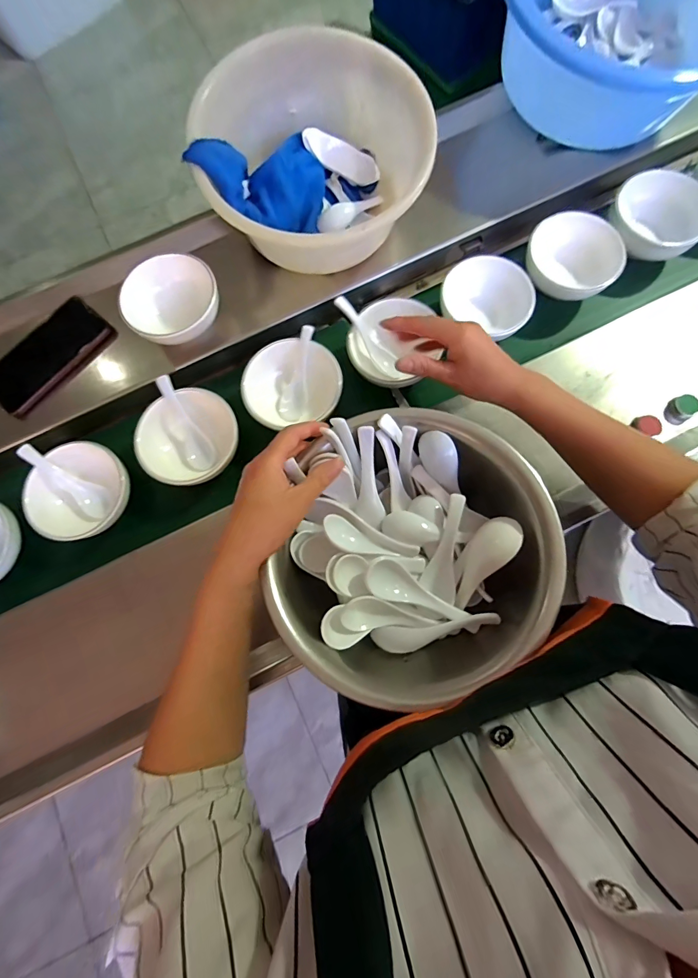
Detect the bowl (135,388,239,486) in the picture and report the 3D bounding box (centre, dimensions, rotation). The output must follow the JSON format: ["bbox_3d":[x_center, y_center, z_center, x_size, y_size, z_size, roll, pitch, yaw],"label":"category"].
[{"bbox_3d":[-0.190,-0.060,0.476,0.113,0.055,0.112,1,75,-2],"label":"bowl"}]

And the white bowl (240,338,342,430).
[{"bbox_3d":[-0.070,-0.126,0.488,0.119,0.051,0.111,1,75,-2],"label":"white bowl"}]

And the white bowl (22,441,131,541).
[{"bbox_3d":[-0.321,0.007,0.474,0.113,0.057,0.113,1,75,-2],"label":"white bowl"}]

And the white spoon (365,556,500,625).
[{"bbox_3d":[0.073,0.097,0.356,0.122,0.020,0.032,24,76,4],"label":"white spoon"}]

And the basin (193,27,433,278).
[{"bbox_3d":[-0.039,-0.379,0.466,0.263,0.112,0.251,1,75,-2],"label":"basin"}]

